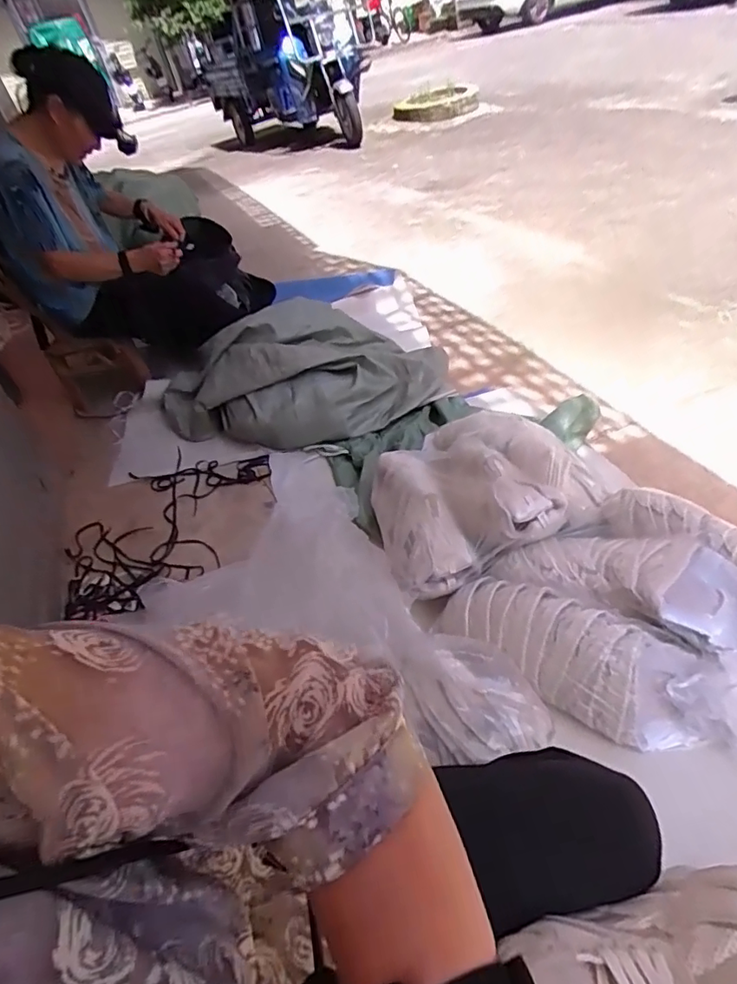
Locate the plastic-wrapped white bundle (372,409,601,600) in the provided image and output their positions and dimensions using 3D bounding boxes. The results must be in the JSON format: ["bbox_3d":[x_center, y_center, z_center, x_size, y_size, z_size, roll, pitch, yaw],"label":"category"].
[{"bbox_3d":[0.210,-0.014,1.043,0.423,0.112,0.346,-22,44,-8],"label":"plastic-wrapped white bundle"}]

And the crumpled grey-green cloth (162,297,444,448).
[{"bbox_3d":[-0.202,-0.336,1.493,0.830,0.224,0.417,-1,44,6],"label":"crumpled grey-green cloth"}]

